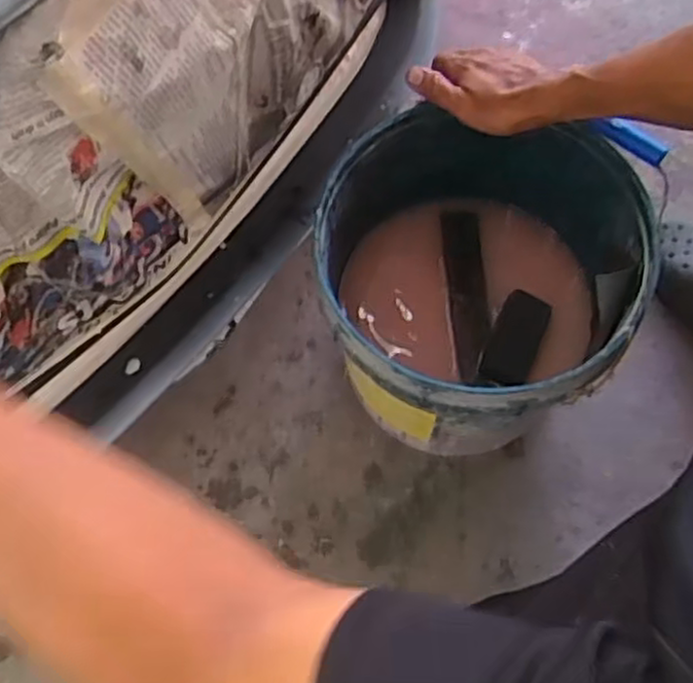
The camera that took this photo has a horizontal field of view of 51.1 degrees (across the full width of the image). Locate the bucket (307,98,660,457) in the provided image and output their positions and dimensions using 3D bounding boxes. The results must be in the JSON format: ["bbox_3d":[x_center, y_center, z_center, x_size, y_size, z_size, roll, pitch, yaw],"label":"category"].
[{"bbox_3d":[0.124,-0.046,0.787,0.293,0.291,0.302,0,70,1],"label":"bucket"}]

